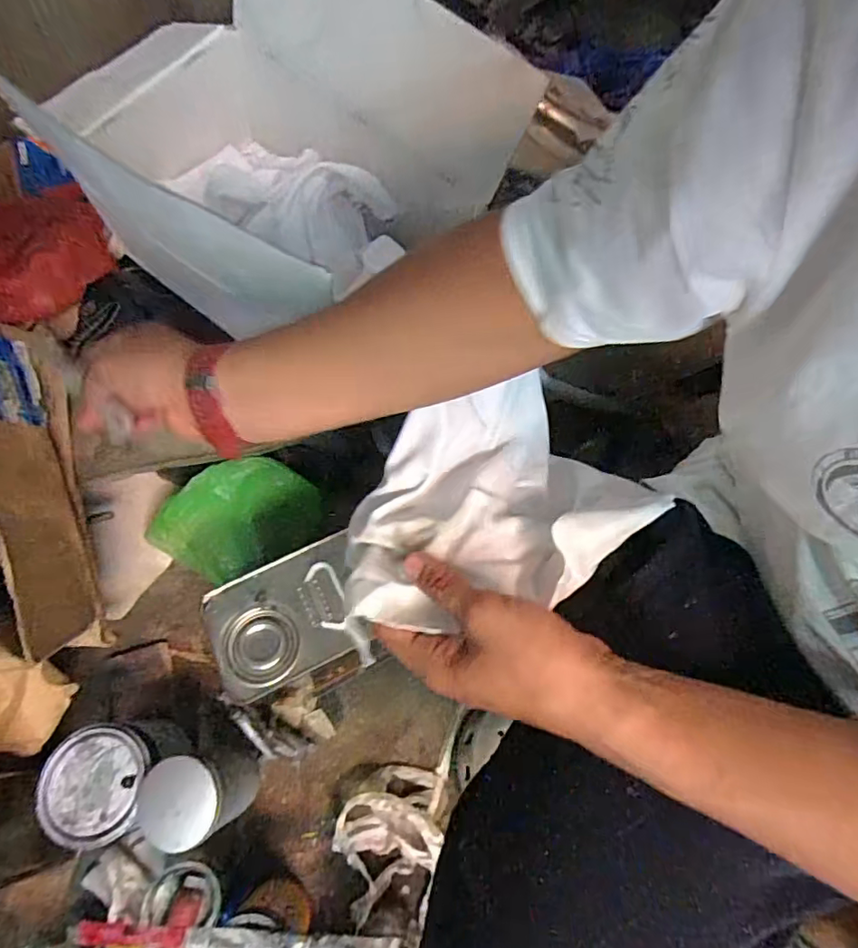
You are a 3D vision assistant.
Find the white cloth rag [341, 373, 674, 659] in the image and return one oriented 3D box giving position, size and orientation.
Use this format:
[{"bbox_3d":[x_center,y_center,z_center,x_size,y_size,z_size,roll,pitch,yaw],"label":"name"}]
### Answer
[{"bbox_3d":[0.035,0.029,0.404,0.236,0.077,0.164,-36,71,-17],"label":"white cloth rag"}]

